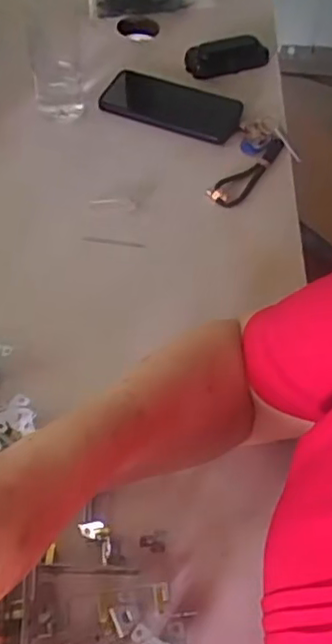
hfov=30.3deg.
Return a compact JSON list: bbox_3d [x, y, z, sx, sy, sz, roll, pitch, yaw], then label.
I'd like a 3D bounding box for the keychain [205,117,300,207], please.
[{"bbox_3d":[0.102,-0.178,0.689,0.072,0.024,0.133,20,56,10],"label":"keychain"}]

